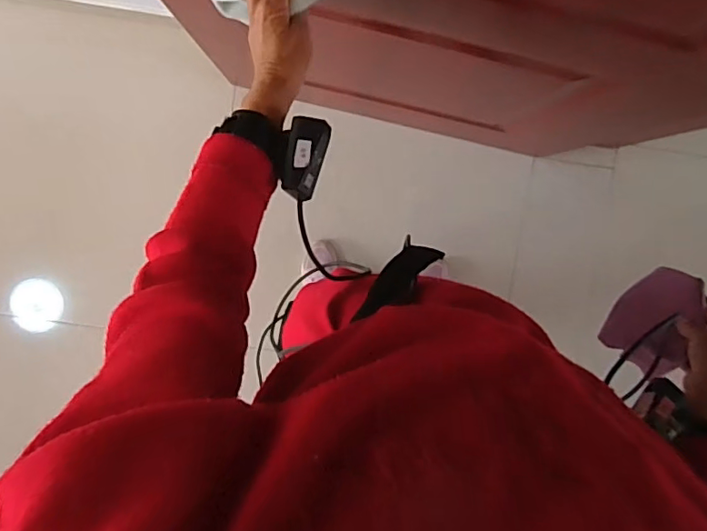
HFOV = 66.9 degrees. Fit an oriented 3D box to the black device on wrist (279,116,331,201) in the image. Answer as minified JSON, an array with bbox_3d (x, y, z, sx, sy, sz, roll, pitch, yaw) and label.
[{"bbox_3d":[-0.042,-0.095,0.471,0.034,0.019,0.071,11,88,-4],"label":"black device on wrist"}]

